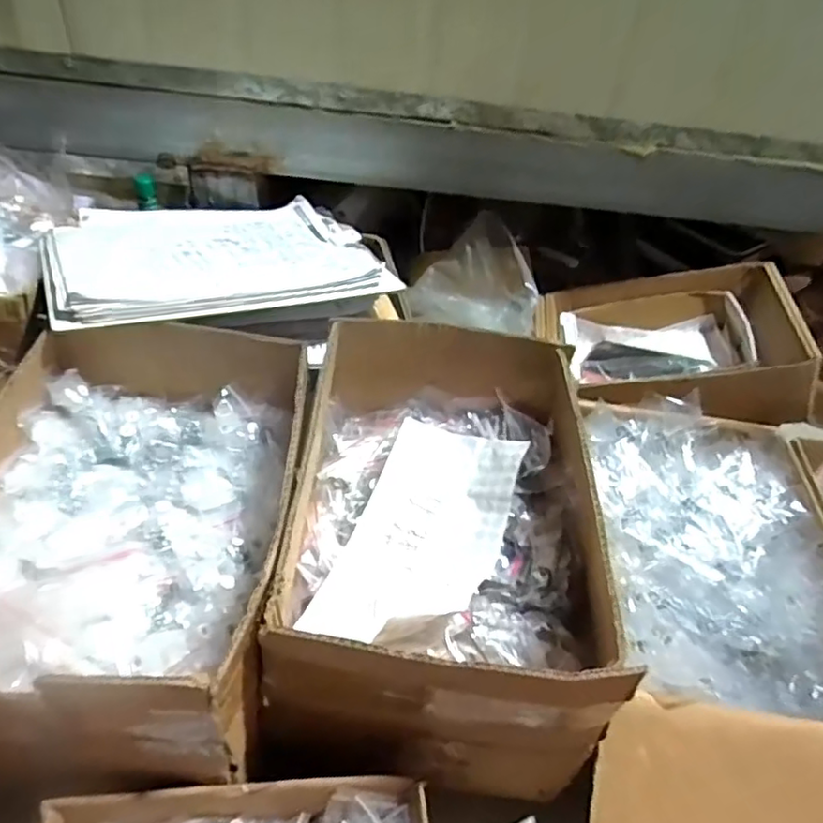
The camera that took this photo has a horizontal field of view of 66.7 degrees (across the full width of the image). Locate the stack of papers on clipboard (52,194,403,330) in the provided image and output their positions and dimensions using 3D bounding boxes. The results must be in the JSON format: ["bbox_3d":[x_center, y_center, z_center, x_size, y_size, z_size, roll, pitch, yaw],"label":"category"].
[{"bbox_3d":[-0.200,-0.167,0.656,0.313,0.023,0.267,-8,37,-21],"label":"stack of papers on clipboard"}]

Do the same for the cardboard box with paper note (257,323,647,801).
[{"bbox_3d":[0.020,0.099,0.529,0.233,0.185,0.329,5,44,-3],"label":"cardboard box with paper note"}]

